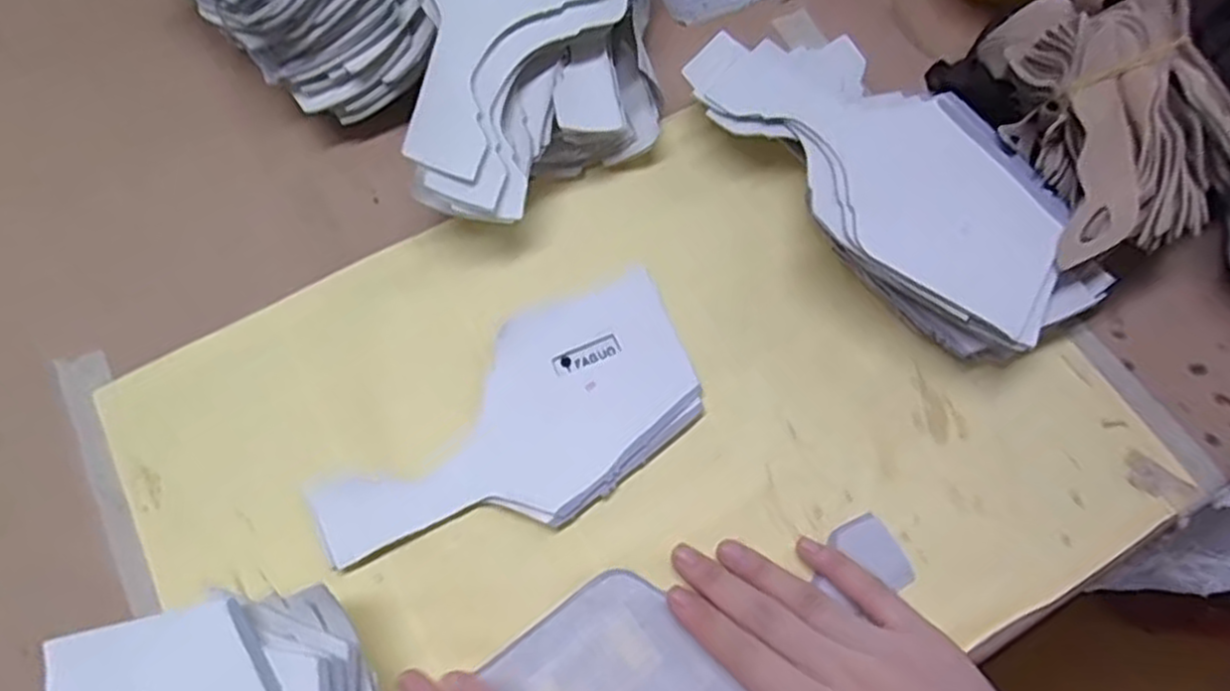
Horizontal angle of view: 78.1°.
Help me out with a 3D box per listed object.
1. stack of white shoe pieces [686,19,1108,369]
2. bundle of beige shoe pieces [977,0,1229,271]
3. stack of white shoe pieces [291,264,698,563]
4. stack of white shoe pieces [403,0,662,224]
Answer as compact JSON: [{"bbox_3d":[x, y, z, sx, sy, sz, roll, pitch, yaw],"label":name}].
[{"bbox_3d":[0.138,-0.087,0.398,0.107,0.049,0.220,-31,71,-12],"label":"stack of white shoe pieces"},{"bbox_3d":[0.243,-0.122,0.367,0.089,0.043,0.147,-11,68,-5],"label":"bundle of beige shoe pieces"},{"bbox_3d":[-0.045,0.043,0.364,0.191,0.006,0.093,-38,73,-14],"label":"stack of white shoe pieces"},{"bbox_3d":[-0.039,-0.170,0.405,0.116,0.090,0.215,-1,68,-1],"label":"stack of white shoe pieces"}]

